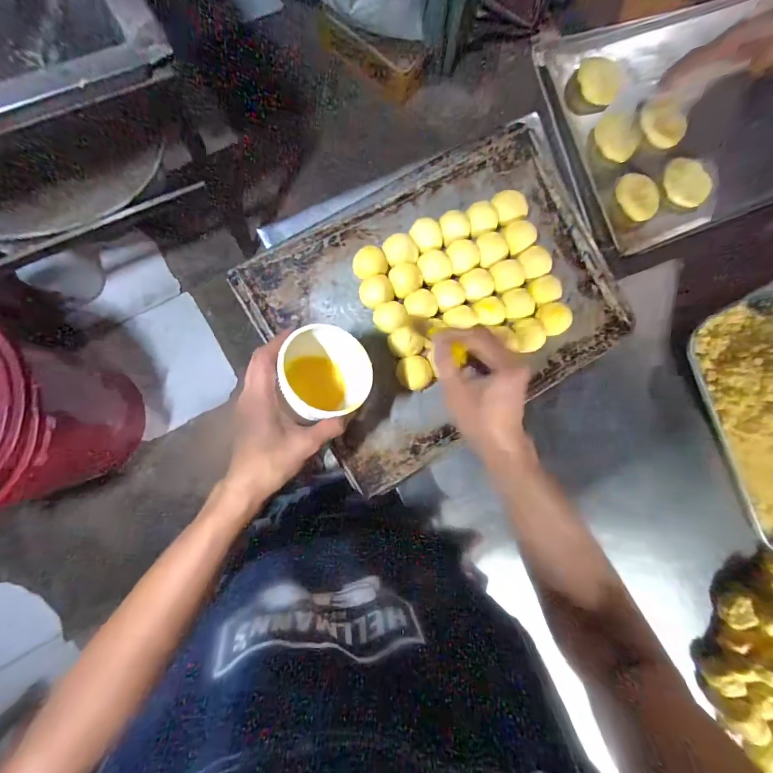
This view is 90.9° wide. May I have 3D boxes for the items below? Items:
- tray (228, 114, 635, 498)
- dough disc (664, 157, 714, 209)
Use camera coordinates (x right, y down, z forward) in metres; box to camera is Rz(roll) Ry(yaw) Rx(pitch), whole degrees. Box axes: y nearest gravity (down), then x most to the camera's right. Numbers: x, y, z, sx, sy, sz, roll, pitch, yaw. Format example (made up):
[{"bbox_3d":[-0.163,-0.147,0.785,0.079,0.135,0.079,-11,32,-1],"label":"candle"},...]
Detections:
[{"bbox_3d":[0.085,-0.118,0.513,0.474,0.041,0.341,-31,90,-9],"label":"tray"},{"bbox_3d":[0.458,-0.310,0.578,0.052,0.012,0.076,-27,82,22],"label":"dough disc"}]

